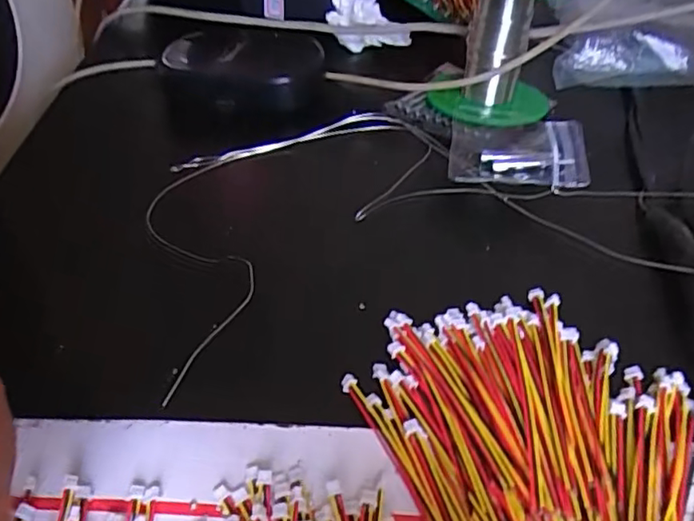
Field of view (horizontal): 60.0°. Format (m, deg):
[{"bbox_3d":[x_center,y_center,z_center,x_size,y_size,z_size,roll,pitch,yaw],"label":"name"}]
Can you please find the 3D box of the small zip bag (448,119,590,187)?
[{"bbox_3d":[0.087,-0.057,0.308,0.066,0.008,0.042,2,44,9],"label":"small zip bag"}]

